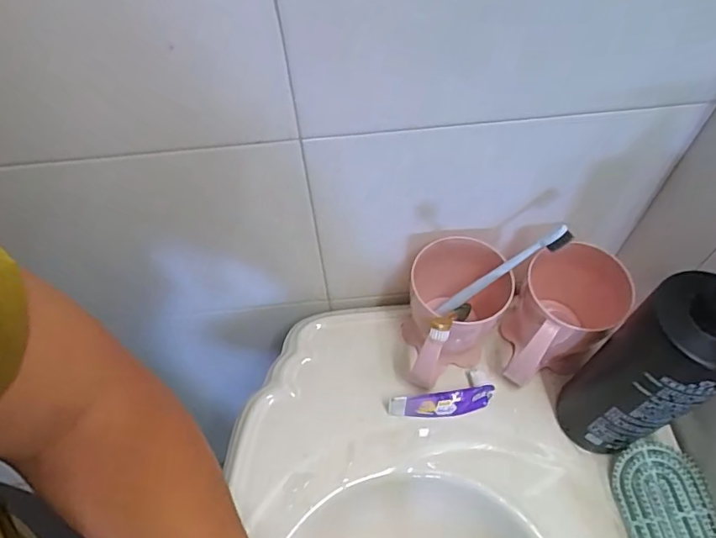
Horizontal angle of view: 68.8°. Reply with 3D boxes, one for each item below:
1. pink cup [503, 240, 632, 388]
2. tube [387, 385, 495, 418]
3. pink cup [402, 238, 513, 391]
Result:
[{"bbox_3d":[0.196,0.047,0.511,0.088,0.110,0.127,29,63,19],"label":"pink cup"},{"bbox_3d":[0.082,0.132,0.511,0.102,0.028,0.019,-7,57,-2],"label":"tube"},{"bbox_3d":[0.093,0.051,0.518,0.097,0.111,0.132,11,59,9],"label":"pink cup"}]

